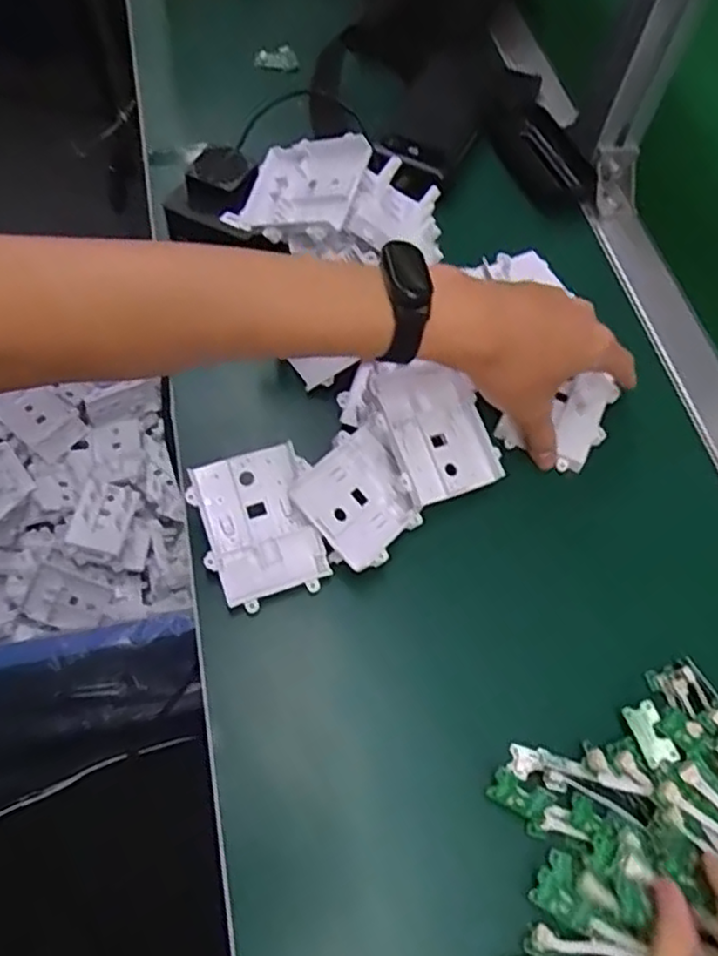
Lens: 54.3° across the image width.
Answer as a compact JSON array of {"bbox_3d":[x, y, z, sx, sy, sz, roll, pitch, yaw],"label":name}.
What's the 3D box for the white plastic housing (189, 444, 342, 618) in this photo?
[{"bbox_3d":[-0.056,0.027,0.400,0.066,0.010,0.084,-19,81,-12],"label":"white plastic housing"}]

